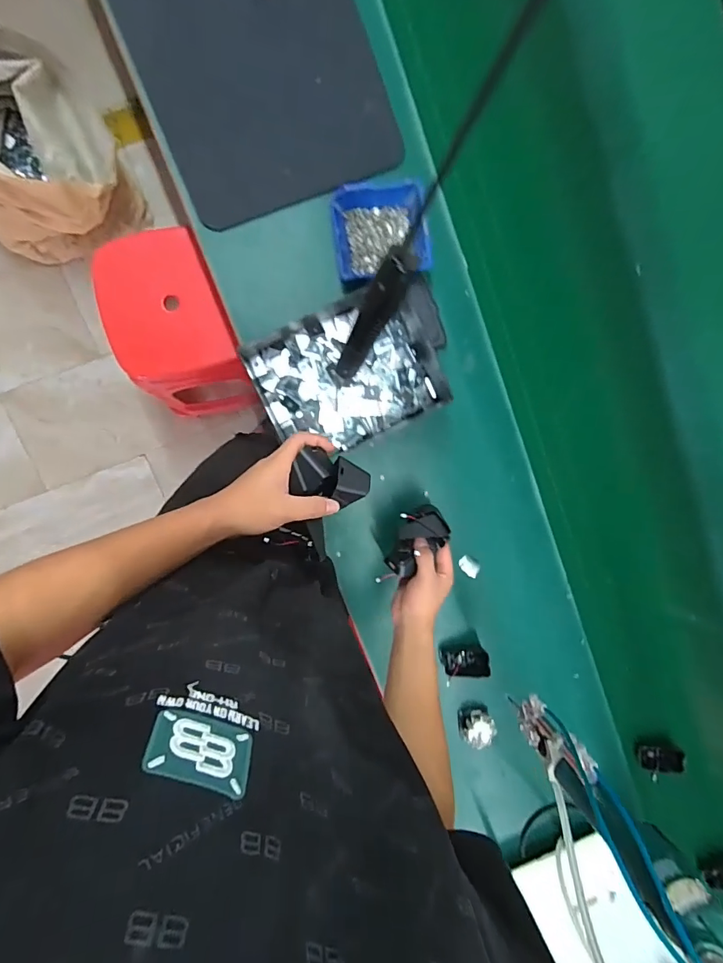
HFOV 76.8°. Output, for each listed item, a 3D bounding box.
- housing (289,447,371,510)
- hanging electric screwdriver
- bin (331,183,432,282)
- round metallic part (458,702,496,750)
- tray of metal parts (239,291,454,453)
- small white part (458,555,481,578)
[{"bbox_3d":[-0.030,-0.001,0.476,0.077,0.032,0.048,21,94,-8],"label":"housing"},{"bbox_3d":[0.010,-0.183,0.528,0.033,0.201,0.027,25,65,-9],"label":"hanging electric screwdriver"},{"bbox_3d":[0.024,-0.343,0.635,0.125,0.043,0.127,-13,98,-5],"label":"bin"},{"bbox_3d":[0.190,0.401,0.744,0.055,0.047,0.054,-1,97,-6],"label":"round metallic part"},{"bbox_3d":[-0.027,-0.150,0.660,0.252,0.031,0.179,-27,99,-3],"label":"tray of metal parts"},{"bbox_3d":[0.171,0.136,0.726,0.034,0.013,0.024,36,92,-9],"label":"small white part"}]

